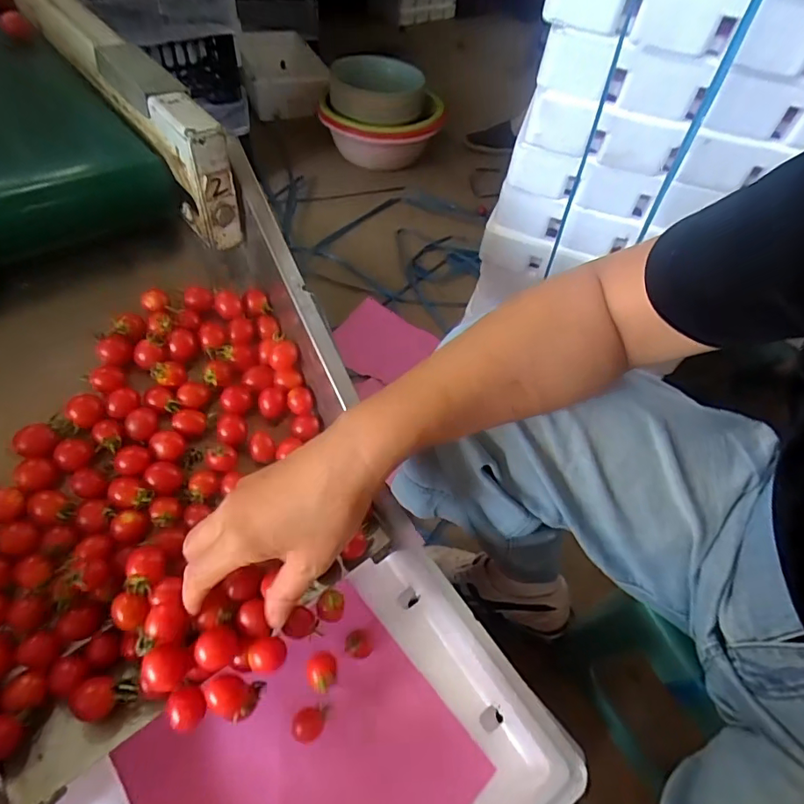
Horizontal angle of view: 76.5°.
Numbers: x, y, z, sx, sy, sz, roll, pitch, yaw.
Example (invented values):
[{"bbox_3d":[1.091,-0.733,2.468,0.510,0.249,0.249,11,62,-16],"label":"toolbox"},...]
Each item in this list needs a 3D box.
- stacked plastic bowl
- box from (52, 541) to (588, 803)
[{"bbox_3d":[-0.048,-0.816,1.410,0.332,0.206,0.293,7,52,-2],"label":"stacked plastic bowl"},{"bbox_3d":[-0.058,0.282,0.376,0.325,0.059,0.240,-32,60,-27],"label":"box"}]

